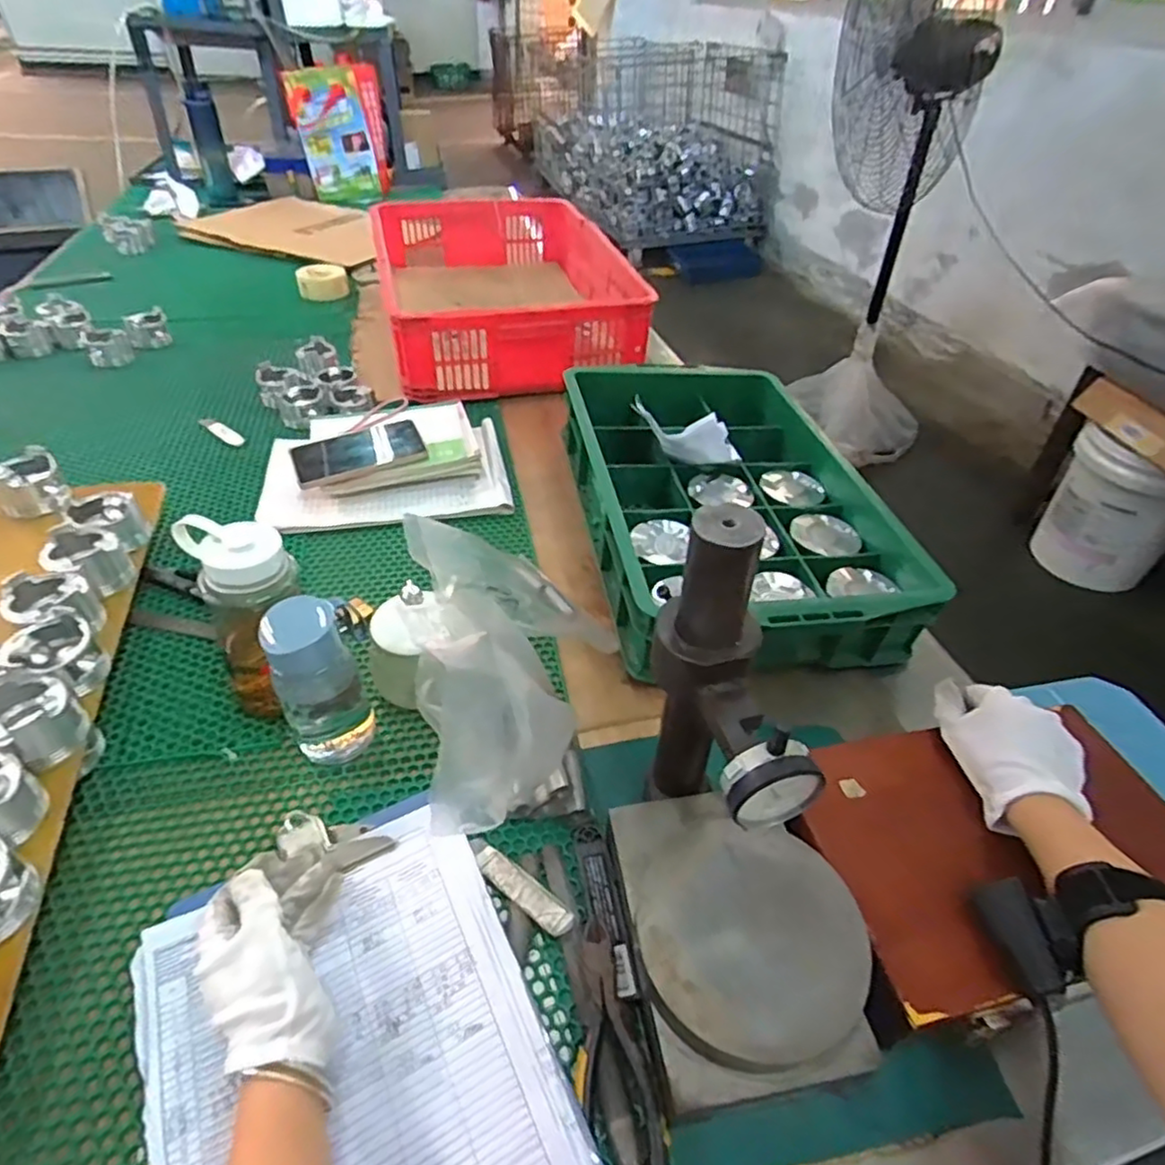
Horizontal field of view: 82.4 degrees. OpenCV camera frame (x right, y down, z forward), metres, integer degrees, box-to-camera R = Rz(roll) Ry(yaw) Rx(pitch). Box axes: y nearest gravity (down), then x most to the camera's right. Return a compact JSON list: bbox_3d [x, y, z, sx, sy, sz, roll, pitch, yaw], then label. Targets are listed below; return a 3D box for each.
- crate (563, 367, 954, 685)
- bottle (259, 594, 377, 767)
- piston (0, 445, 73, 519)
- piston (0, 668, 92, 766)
[{"bbox_3d":[0.173,-0.117,0.837,0.338,0.111,0.549,-3,42,-10],"label":"crate"},{"bbox_3d":[-0.222,0.085,0.558,0.070,0.148,0.058,-19,47,-26],"label":"bottle"},{"bbox_3d":[-0.611,-0.107,0.735,0.059,0.047,0.068,35,49,28],"label":"piston"},{"bbox_3d":[-0.423,0.107,0.508,0.071,0.050,0.064,29,47,24],"label":"piston"}]

